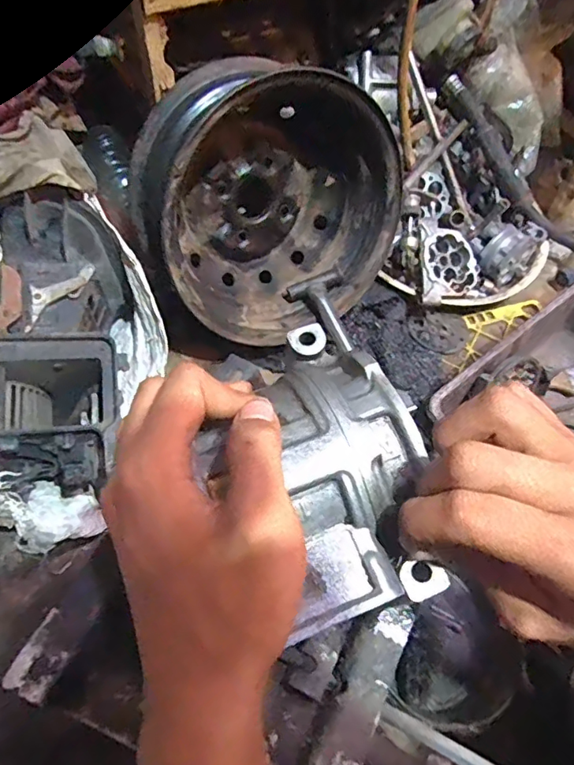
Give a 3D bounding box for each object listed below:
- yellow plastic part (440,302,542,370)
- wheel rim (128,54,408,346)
[{"bbox_3d":[0.354,-0.099,0.919,0.222,0.023,0.067,-33,68,-20],"label":"yellow plastic part"},{"bbox_3d":[-0.022,-0.239,0.764,0.356,0.395,0.165,-25,39,-13],"label":"wheel rim"}]

